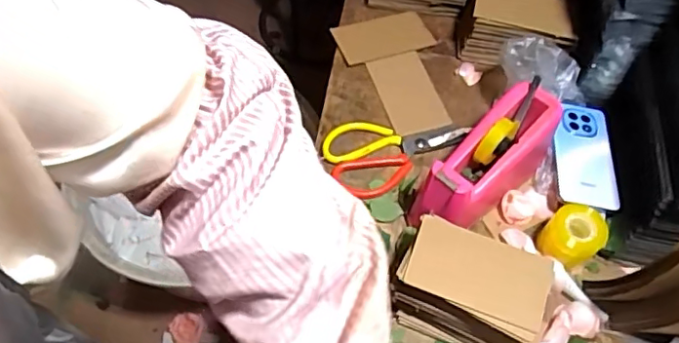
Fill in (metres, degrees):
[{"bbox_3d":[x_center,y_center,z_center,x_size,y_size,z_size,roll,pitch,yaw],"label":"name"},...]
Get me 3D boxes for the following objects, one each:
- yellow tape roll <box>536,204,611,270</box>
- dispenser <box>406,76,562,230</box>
[{"bbox_3d":[0.267,0.077,0.660,0.061,0.058,0.058,2,59,-3],"label":"yellow tape roll"},{"bbox_3d":[0.172,-0.006,0.678,0.075,0.097,0.206,41,65,19],"label":"dispenser"}]

